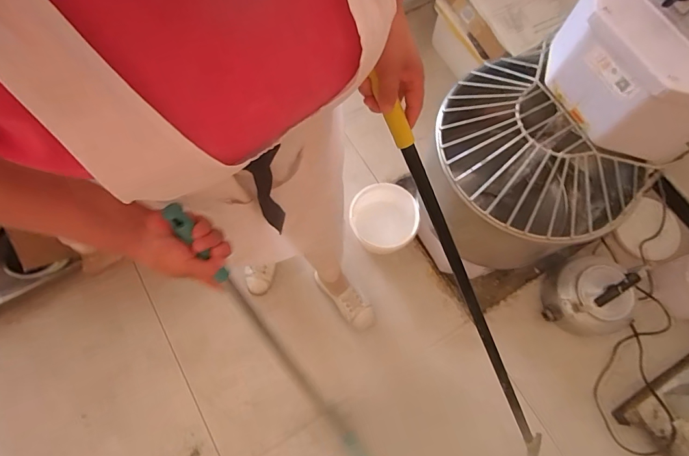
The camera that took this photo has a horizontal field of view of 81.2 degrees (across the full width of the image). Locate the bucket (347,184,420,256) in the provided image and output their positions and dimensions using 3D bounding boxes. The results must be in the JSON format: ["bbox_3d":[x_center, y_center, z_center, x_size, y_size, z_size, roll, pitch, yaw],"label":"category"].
[{"bbox_3d":[0.116,-0.023,1.238,0.192,0.131,0.192,0,71,0],"label":"bucket"}]

